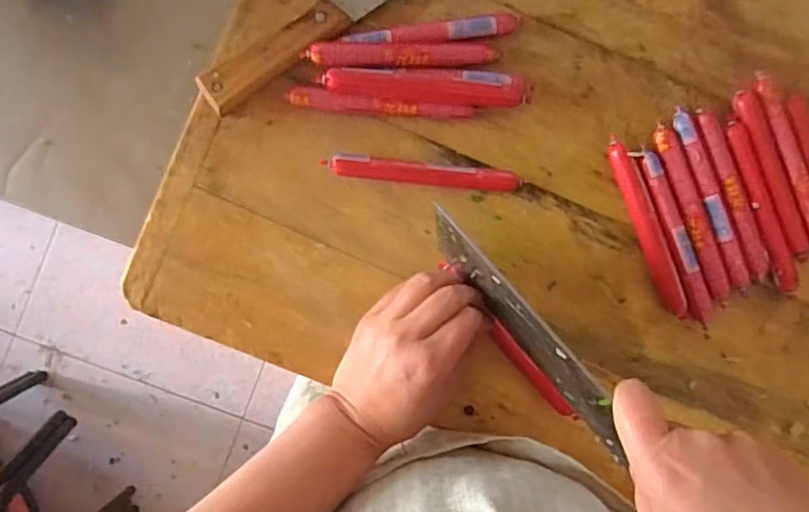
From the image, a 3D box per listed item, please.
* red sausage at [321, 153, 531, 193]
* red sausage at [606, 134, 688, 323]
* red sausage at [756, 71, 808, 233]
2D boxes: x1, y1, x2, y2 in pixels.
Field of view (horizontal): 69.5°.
[{"bbox_3d":[0.013,-0.060,0.424,0.137,0.018,0.016,5,90,-4],"label":"red sausage"},{"bbox_3d":[0.179,-0.020,0.434,0.015,0.014,0.136,-21,92,-3],"label":"red sausage"},{"bbox_3d":[0.291,-0.069,0.442,0.017,0.017,0.140,-21,92,-3],"label":"red sausage"}]

